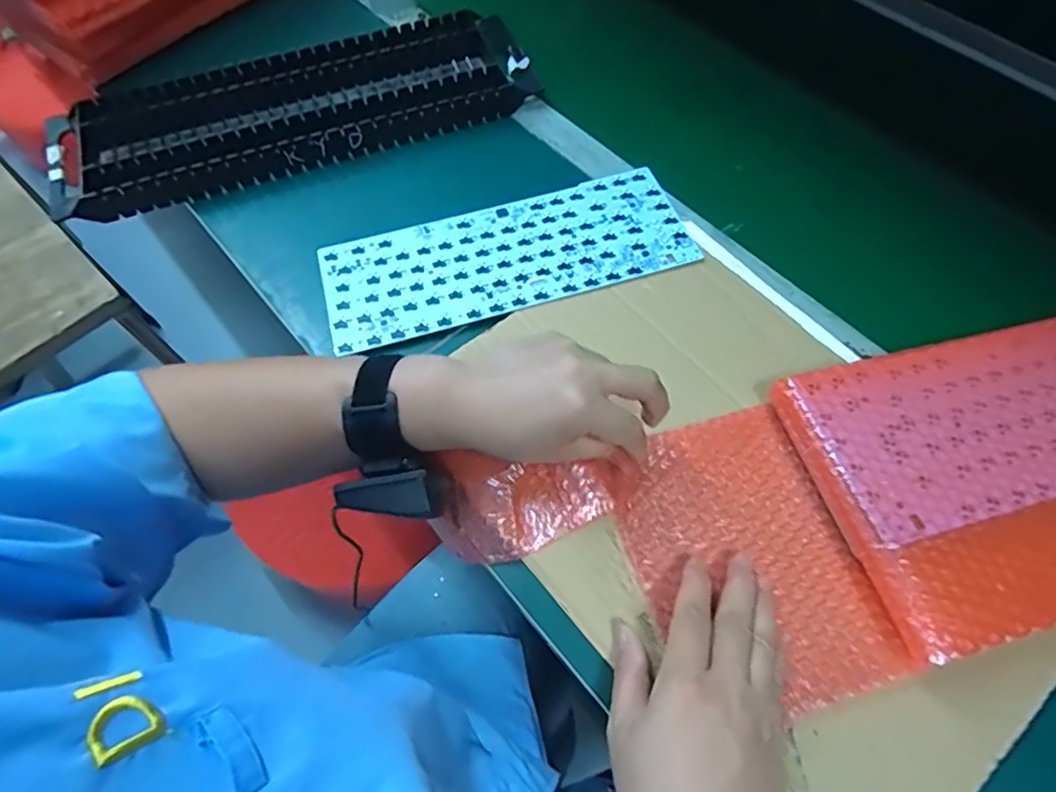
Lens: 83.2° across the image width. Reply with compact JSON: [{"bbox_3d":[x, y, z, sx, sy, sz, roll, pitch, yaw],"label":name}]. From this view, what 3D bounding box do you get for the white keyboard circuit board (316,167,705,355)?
[{"bbox_3d":[-0.019,-0.122,0.514,0.308,0.009,0.121,-17,63,-7],"label":"white keyboard circuit board"}]

